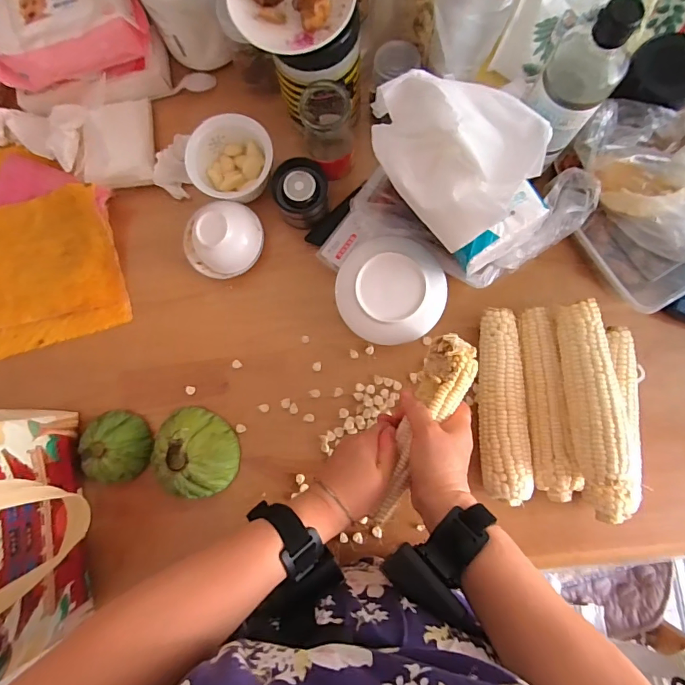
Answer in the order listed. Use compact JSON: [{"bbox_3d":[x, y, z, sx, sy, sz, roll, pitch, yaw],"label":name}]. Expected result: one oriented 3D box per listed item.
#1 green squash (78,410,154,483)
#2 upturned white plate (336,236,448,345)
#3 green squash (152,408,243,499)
[{"bbox_3d":[-0.268,0.123,0.509,0.068,0.054,0.082,-12,84,2],"label":"green squash"},{"bbox_3d":[0.054,-0.059,0.473,0.118,0.017,0.117,0,84,3],"label":"upturned white plate"},{"bbox_3d":[-0.175,0.126,0.493,0.105,0.062,0.087,44,88,6],"label":"green squash"}]

